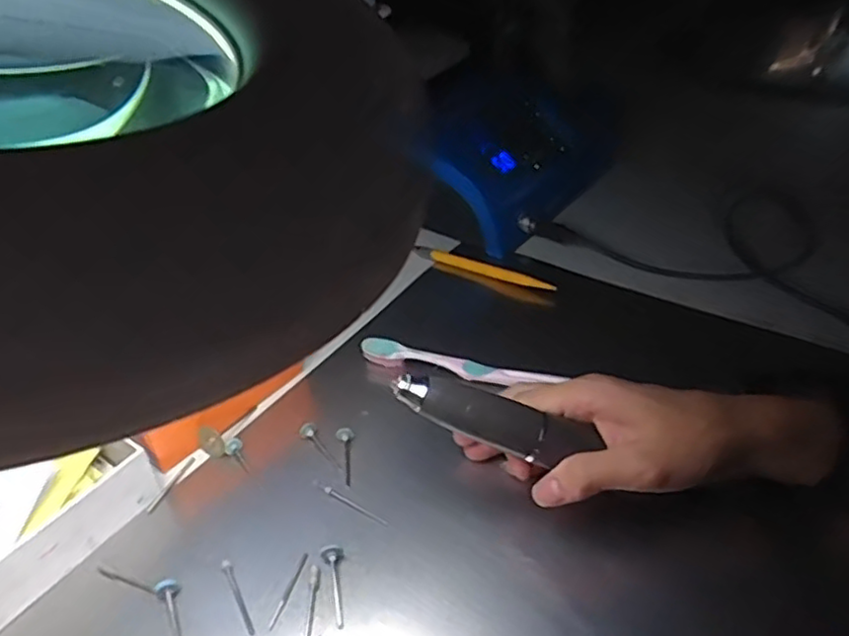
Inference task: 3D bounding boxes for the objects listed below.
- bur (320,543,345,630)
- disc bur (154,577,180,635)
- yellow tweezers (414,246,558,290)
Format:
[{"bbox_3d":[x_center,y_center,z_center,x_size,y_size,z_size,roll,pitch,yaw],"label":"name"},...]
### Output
[{"bbox_3d":[-0.045,0.135,0.343,0.011,0.007,0.042,-12,38,-9],"label":"bur"},{"bbox_3d":[-0.124,0.148,0.333,0.011,0.009,0.045,-22,41,-21],"label":"disc bur"},{"bbox_3d":[0.047,-0.041,0.564,0.130,0.015,0.012,20,44,28],"label":"yellow tweezers"}]

